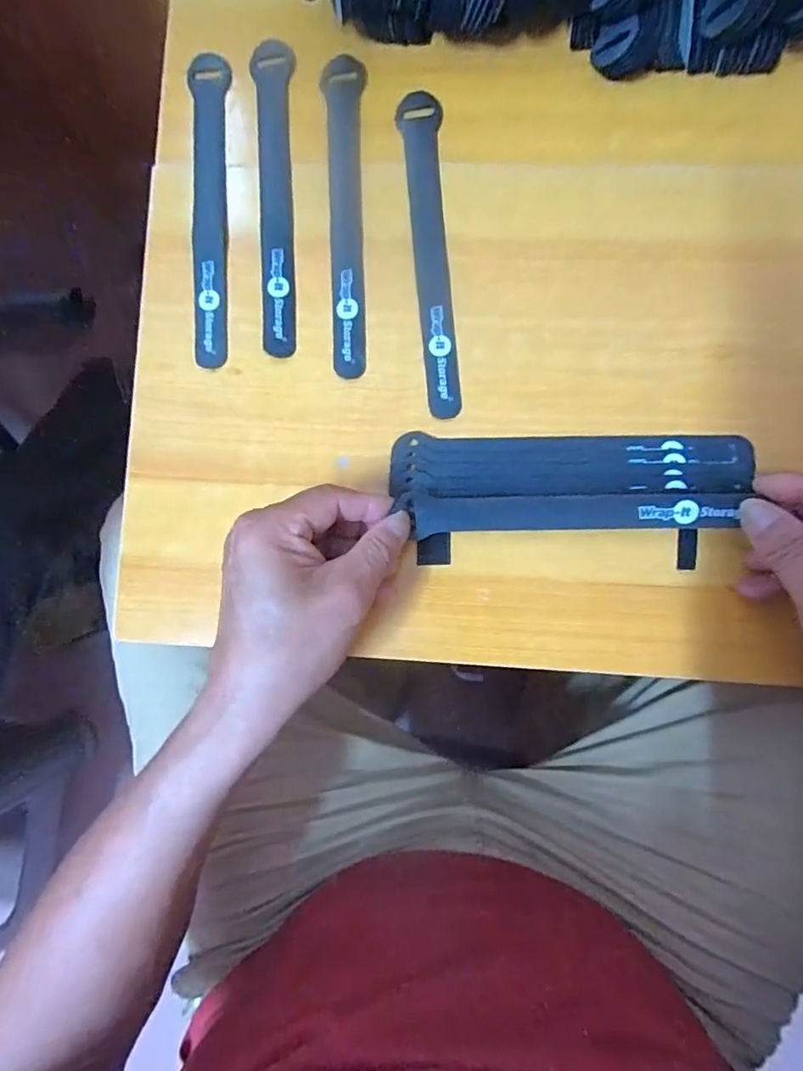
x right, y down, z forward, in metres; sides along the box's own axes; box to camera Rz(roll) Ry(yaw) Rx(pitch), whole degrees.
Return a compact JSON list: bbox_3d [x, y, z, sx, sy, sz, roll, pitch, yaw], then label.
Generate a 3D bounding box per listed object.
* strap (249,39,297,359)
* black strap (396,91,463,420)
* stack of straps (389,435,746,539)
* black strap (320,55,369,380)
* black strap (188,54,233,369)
[{"bbox_3d":[-0.077,-0.208,0.332,0.025,0.007,0.197,-4,87,5],"label":"strap"},{"bbox_3d":[0.017,-0.170,0.324,0.025,0.005,0.199,-4,87,5],"label":"black strap"},{"bbox_3d":[0.095,-0.030,0.304,0.195,0.020,0.055,-1,87,5],"label":"stack of straps"},{"bbox_3d":[-0.033,-0.196,0.330,0.025,0.004,0.199,-3,87,5],"label":"black strap"},{"bbox_3d":[-0.120,-0.203,0.336,0.024,0.004,0.197,-1,87,6],"label":"black strap"}]

